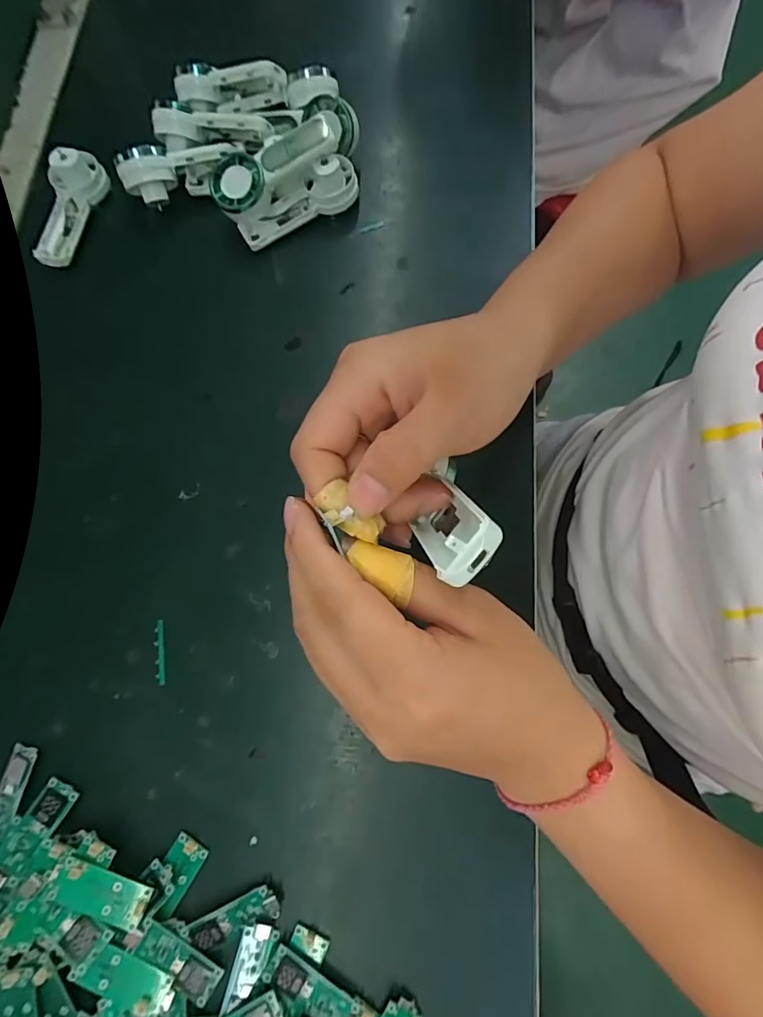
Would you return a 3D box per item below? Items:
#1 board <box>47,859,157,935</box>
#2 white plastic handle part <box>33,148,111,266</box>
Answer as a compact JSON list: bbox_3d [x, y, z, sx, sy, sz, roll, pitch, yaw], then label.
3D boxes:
[{"bbox_3d":[-0.142,0.194,0.238,0.048,0.004,0.019,22,65,1],"label":"board"},{"bbox_3d":[-0.236,-0.224,0.350,0.029,0.032,0.088,13,76,5],"label":"white plastic handle part"}]

